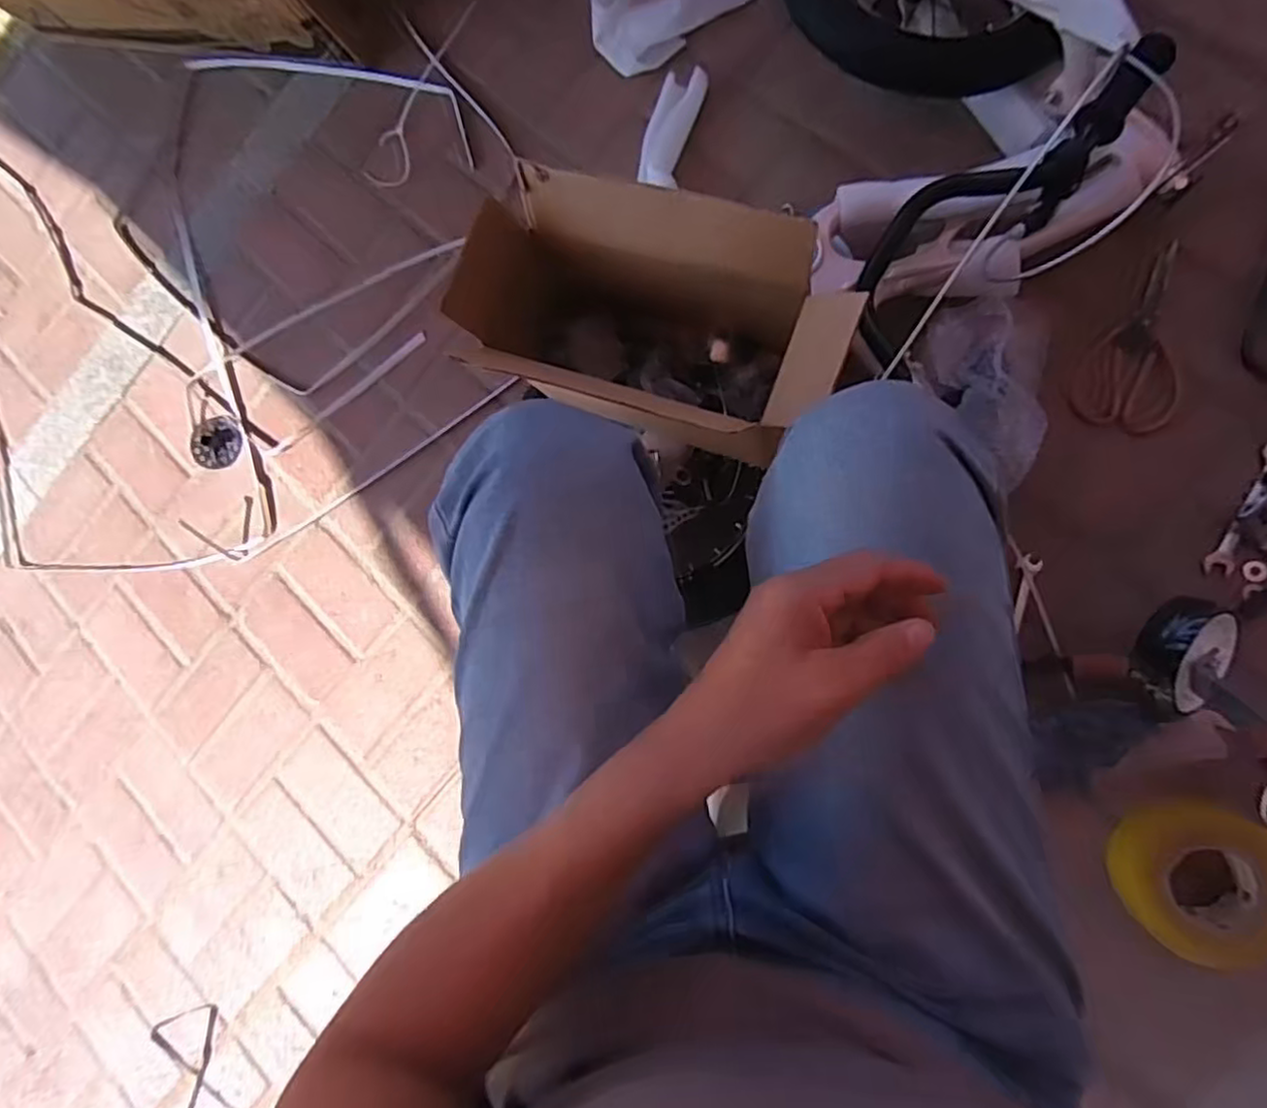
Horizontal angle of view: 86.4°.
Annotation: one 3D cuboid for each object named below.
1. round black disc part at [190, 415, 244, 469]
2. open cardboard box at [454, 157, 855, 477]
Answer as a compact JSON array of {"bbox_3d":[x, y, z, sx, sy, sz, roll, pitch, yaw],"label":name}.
[{"bbox_3d":[-0.614,-0.165,0.993,0.085,0.009,0.077,11,89,12],"label":"round black disc part"},{"bbox_3d":[0.015,-0.191,0.589,0.310,0.191,0.153,18,91,12],"label":"open cardboard box"}]

